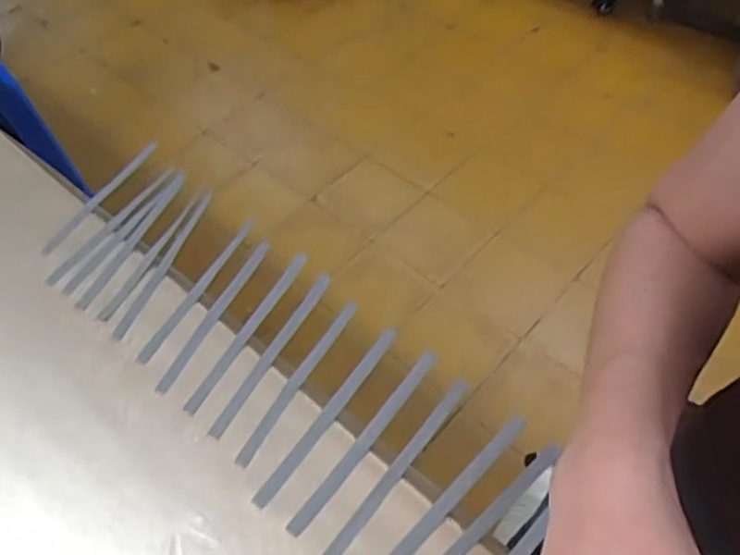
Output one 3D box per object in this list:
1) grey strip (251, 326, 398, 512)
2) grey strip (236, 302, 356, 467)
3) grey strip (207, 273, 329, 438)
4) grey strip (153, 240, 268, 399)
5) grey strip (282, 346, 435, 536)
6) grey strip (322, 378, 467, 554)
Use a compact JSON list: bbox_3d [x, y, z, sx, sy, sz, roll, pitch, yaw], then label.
[{"bbox_3d":[-0.025,0.081,0.387,0.009,0.011,0.130,29,58,21],"label":"grey strip"},{"bbox_3d":[-0.044,0.063,0.412,0.010,0.008,0.132,24,56,19],"label":"grey strip"},{"bbox_3d":[-0.063,0.047,0.421,0.010,0.007,0.133,23,56,18],"label":"grey strip"},{"bbox_3d":[-0.105,0.022,0.441,0.011,0.008,0.131,21,55,17],"label":"grey strip"},{"bbox_3d":[-0.001,0.094,0.376,0.010,0.004,0.132,38,67,9],"label":"grey strip"},{"bbox_3d":[0.016,0.108,0.367,0.010,0.008,0.134,32,59,23],"label":"grey strip"}]

